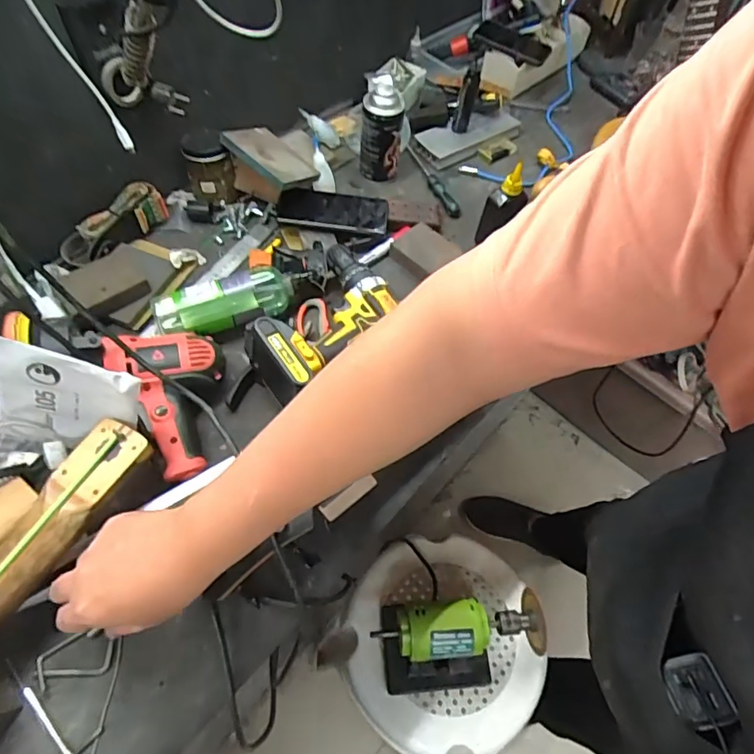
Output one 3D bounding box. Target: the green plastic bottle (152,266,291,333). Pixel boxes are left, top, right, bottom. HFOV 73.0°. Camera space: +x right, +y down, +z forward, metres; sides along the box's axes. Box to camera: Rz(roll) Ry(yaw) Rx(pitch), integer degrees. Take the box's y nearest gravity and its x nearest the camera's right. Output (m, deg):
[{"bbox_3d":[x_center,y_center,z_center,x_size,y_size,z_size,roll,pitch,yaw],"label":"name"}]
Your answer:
[{"bbox_3d":[-0.198,-0.097,0.664,0.176,0.052,0.076,-12,60,-12],"label":"green plastic bottle"}]

